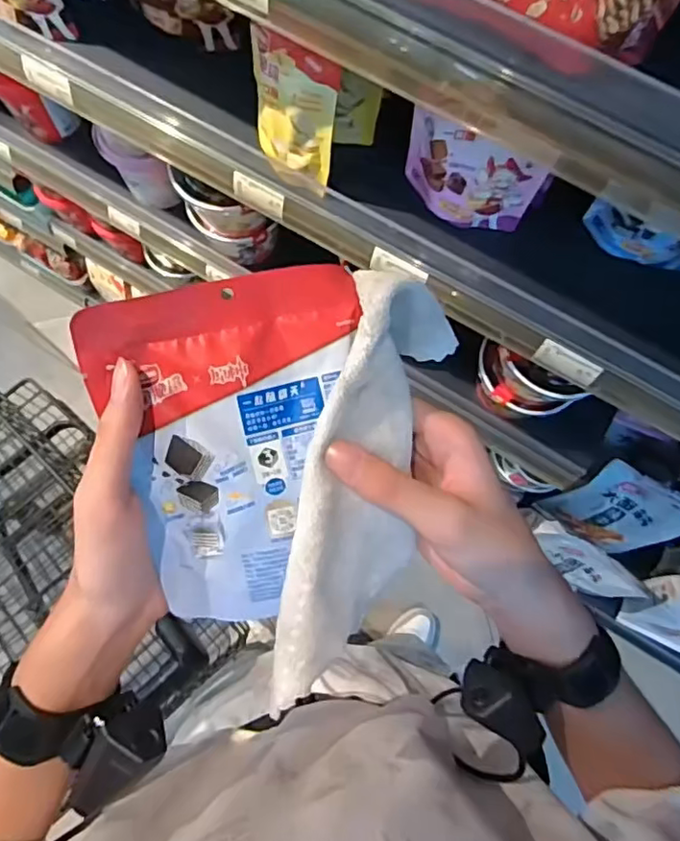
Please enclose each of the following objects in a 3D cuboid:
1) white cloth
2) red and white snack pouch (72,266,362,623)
[{"bbox_3d":[0.014,0.036,0.315,0.061,0.087,0.213,15,86,3],"label":"white cloth"},{"bbox_3d":[-0.043,0.015,0.302,0.130,0.027,0.166,-15,100,-14],"label":"red and white snack pouch"}]

